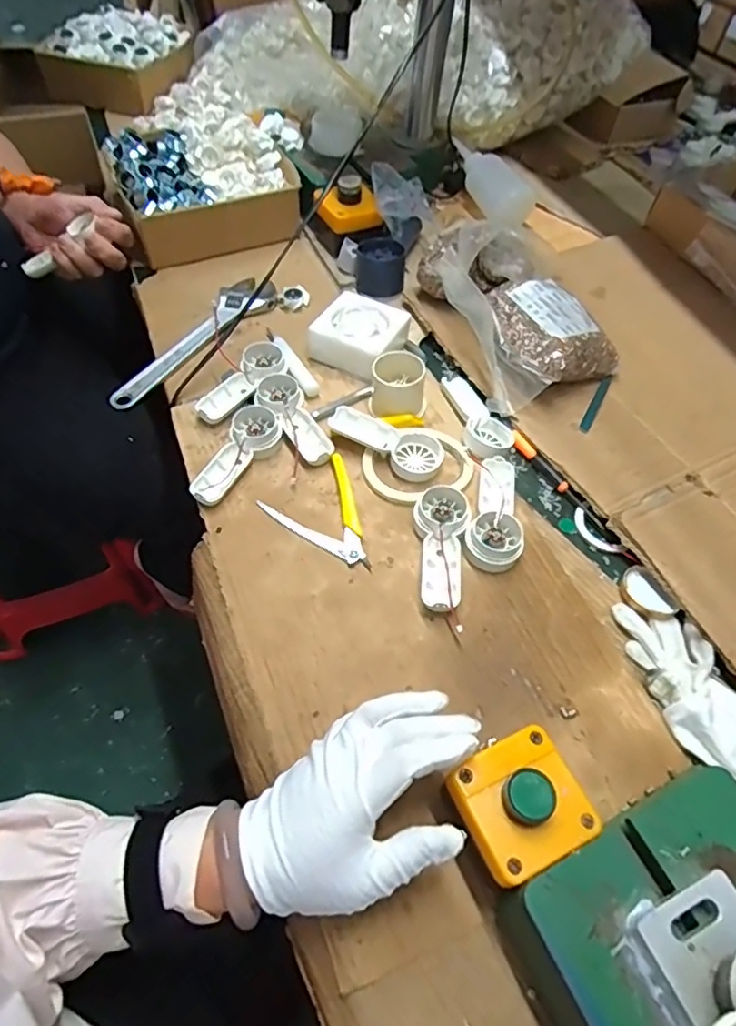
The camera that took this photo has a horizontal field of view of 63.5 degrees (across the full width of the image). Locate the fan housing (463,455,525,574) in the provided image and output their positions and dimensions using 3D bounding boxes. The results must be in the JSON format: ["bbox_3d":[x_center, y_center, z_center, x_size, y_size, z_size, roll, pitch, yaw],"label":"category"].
[{"bbox_3d":[0.114,-0.002,0.517,0.047,0.024,0.109,16,56,8],"label":"fan housing"}]

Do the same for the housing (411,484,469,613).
[{"bbox_3d":[0.063,0.029,0.494,0.043,0.024,0.112,-1,55,-4],"label":"housing"}]

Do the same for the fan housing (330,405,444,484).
[{"bbox_3d":[0.020,-0.071,0.567,0.110,0.019,0.049,29,58,16],"label":"fan housing"}]

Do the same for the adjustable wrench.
[{"bbox_3d":[-0.181,-0.187,0.646,0.052,0.024,0.234,26,57,14],"label":"adjustable wrench"}]

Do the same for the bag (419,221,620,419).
[{"bbox_3d":[0.143,-0.220,0.625,0.148,0.097,0.220,-25,60,-20],"label":"bag"}]

